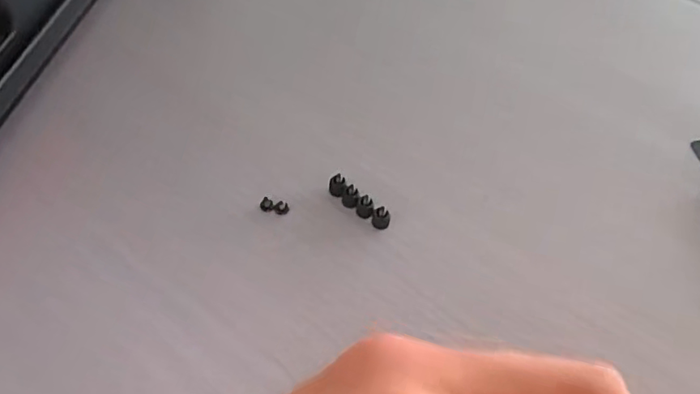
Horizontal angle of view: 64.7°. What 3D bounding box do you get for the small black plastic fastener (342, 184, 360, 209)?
[{"bbox_3d":[0.000,-0.001,0.289,0.009,0.011,0.007,5,56,-1],"label":"small black plastic fastener"}]

